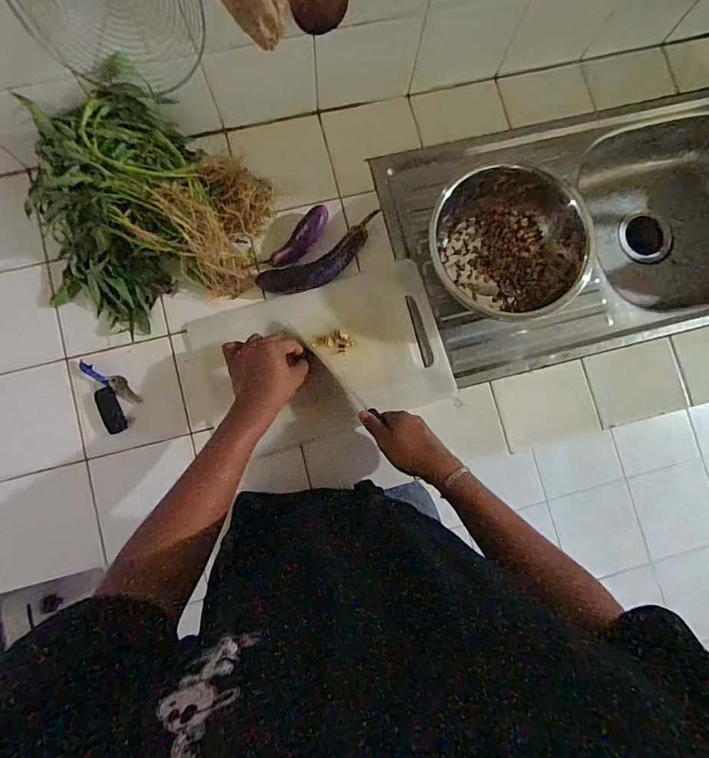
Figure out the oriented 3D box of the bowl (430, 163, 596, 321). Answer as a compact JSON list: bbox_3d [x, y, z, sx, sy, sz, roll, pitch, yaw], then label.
[{"bbox_3d":[0.241,-0.221,0.658,0.230,0.091,0.215,0,83,-3],"label":"bowl"}]

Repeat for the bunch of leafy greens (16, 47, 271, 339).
[{"bbox_3d":[-0.311,-0.228,0.616,0.322,0.119,0.303,37,83,2],"label":"bunch of leafy greens"}]

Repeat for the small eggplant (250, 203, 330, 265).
[{"bbox_3d":[-0.091,-0.209,0.660,0.132,0.030,0.042,-42,87,-7],"label":"small eggplant"}]

